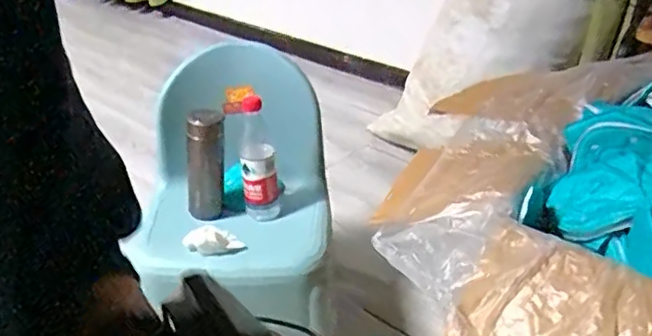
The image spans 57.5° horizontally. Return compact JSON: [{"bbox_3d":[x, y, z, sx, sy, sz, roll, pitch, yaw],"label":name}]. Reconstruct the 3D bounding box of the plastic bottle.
[{"bbox_3d":[-0.115,-0.004,1.023,0.063,0.203,0.072,0,32,-1],"label":"plastic bottle"}]

